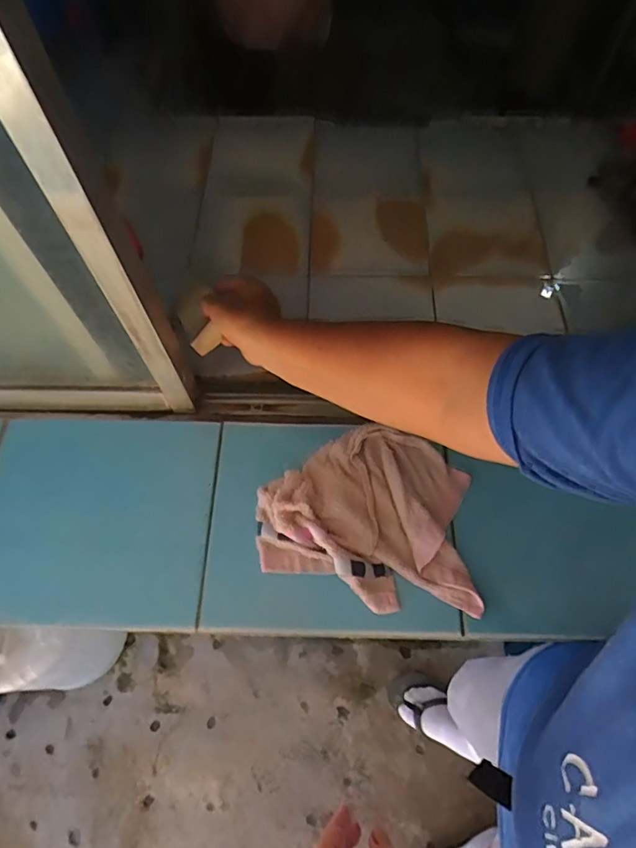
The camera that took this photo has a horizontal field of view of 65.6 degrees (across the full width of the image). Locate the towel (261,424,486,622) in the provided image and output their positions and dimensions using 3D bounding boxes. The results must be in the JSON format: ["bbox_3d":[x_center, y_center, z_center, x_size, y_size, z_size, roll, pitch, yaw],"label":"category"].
[{"bbox_3d":[0.059,0.106,0.607,0.253,0.033,0.215,4,63,3],"label":"towel"}]

